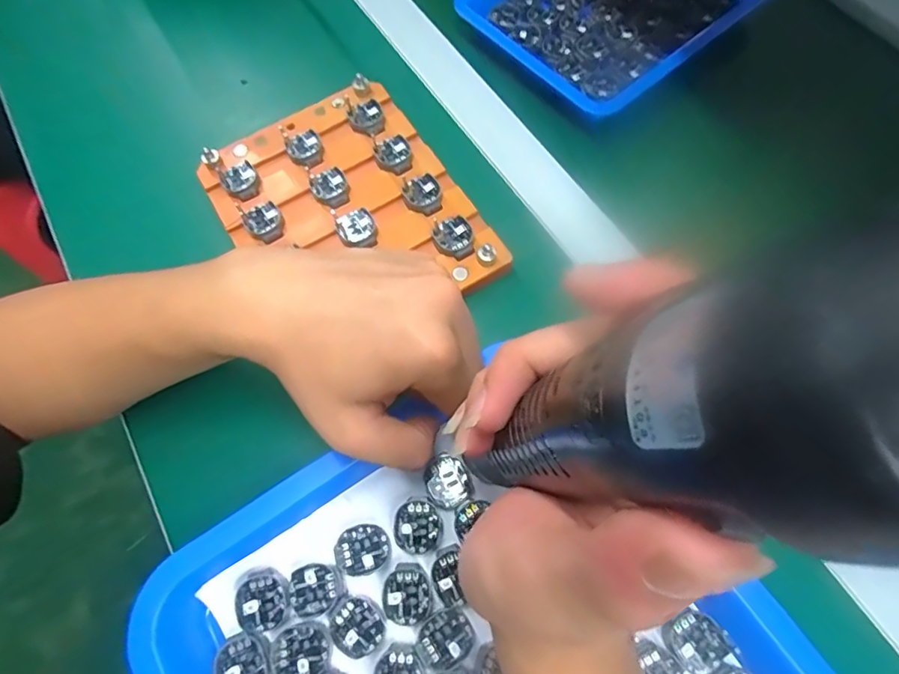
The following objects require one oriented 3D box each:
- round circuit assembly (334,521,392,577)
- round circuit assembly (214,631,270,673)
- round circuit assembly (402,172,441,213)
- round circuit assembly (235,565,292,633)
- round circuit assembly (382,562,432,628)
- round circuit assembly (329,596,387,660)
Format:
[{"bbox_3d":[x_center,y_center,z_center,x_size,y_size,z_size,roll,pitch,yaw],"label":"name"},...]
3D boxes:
[{"bbox_3d":[-0.046,0.113,0.271,0.028,0.004,0.025,-32,71,-10],"label":"round circuit assembly"},{"bbox_3d":[-0.104,0.164,0.252,0.024,0.004,0.027,-33,71,-10],"label":"round circuit assembly"},{"bbox_3d":[-0.018,-0.096,0.346,0.024,0.006,0.030,-14,68,-3],"label":"round circuit assembly"},{"bbox_3d":[-0.097,0.135,0.262,0.027,0.006,0.029,-1,68,2],"label":"round circuit assembly"},{"bbox_3d":[-0.022,0.133,0.262,0.024,0.004,0.028,10,69,6],"label":"round circuit assembly"},{"bbox_3d":[-0.046,0.146,0.256,0.026,0.004,0.026,-1,68,2],"label":"round circuit assembly"}]

